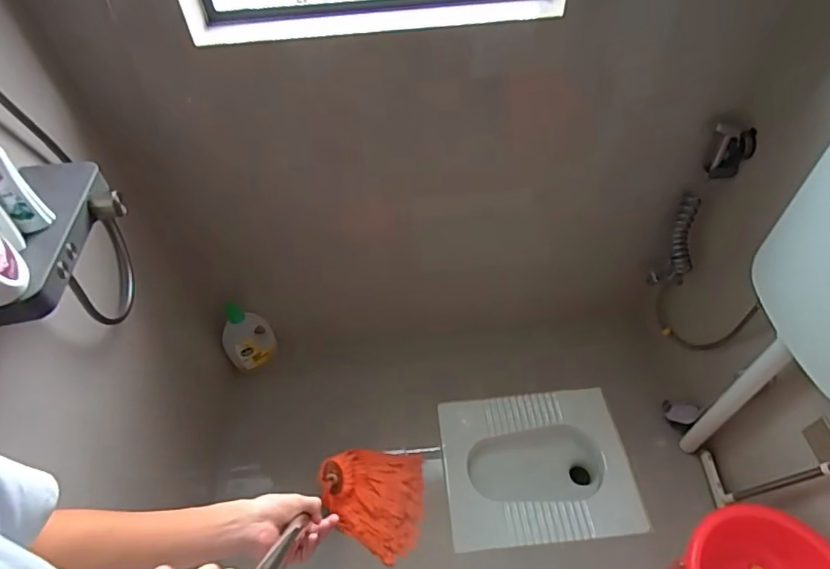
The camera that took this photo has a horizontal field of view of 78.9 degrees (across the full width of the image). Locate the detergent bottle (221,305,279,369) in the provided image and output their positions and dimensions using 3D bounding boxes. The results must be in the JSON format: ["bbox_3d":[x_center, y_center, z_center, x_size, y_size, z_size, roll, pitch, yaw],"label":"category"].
[{"bbox_3d":[-0.567,0.170,1.681,0.163,0.346,0.093,-29,56,-16],"label":"detergent bottle"}]

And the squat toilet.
[{"bbox_3d":[0.374,0.591,1.611,0.558,0.169,0.449,-6,53,1],"label":"squat toilet"}]

